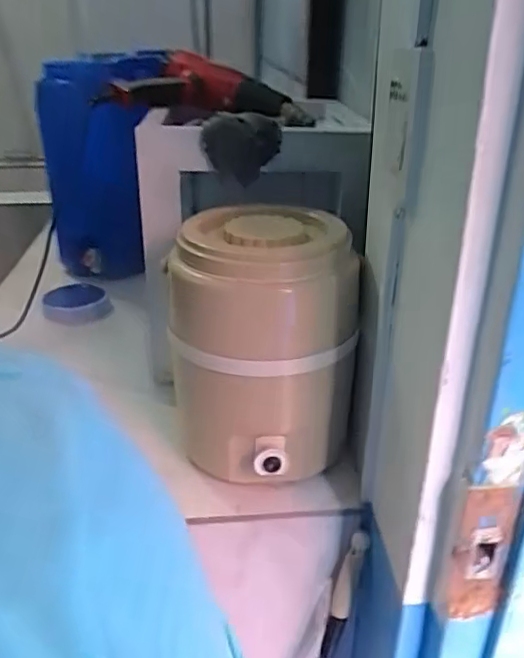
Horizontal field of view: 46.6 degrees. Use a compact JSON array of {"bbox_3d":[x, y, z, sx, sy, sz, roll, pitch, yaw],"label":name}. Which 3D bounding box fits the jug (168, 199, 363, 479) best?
[{"bbox_3d":[0.005,0.017,0.697,0.197,0.266,0.192,5,27,10],"label":"jug"}]

